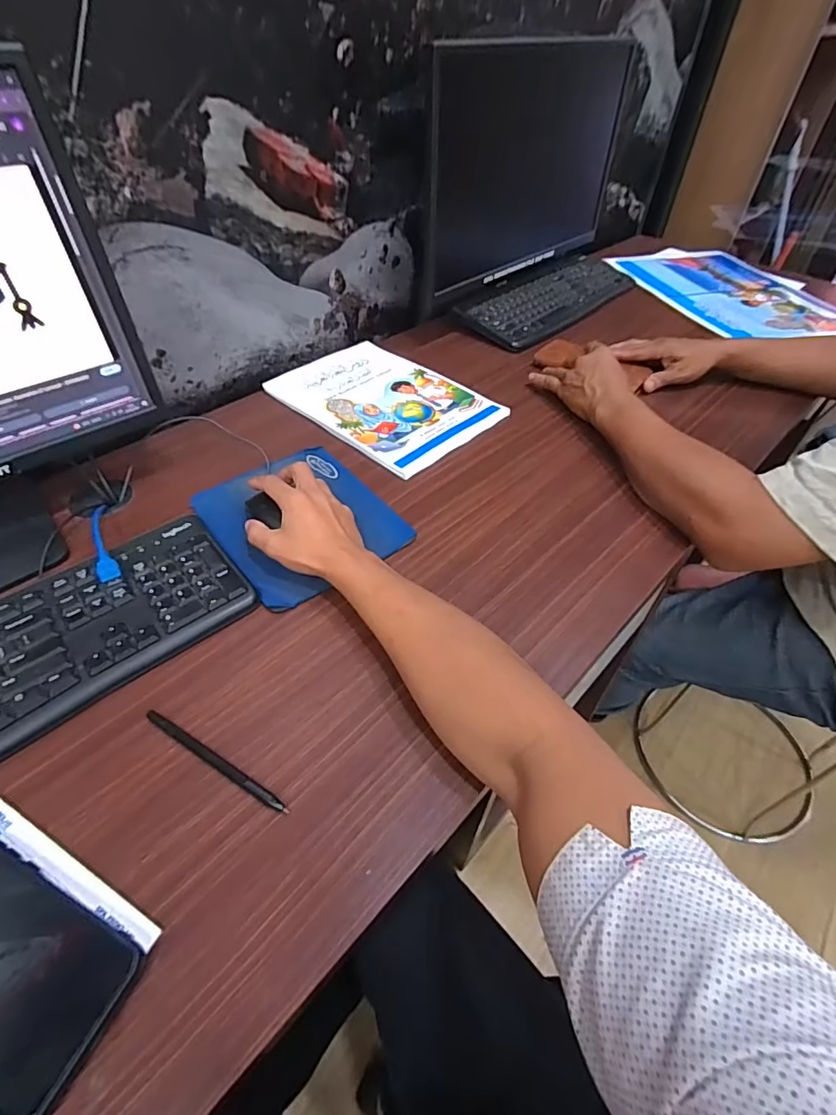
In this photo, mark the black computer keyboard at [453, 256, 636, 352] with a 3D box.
[{"bbox_3d":[0.263,-0.503,0.955,0.154,0.034,0.429,33,55,25],"label":"black computer keyboard"}]

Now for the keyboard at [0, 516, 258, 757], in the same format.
[{"bbox_3d":[-0.356,0.097,0.402,0.426,0.019,0.158,-27,54,-24],"label":"keyboard"}]

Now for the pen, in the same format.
[{"bbox_3d":[-0.152,0.150,0.368,0.138,0.004,0.007,24,51,19],"label":"pen"}]

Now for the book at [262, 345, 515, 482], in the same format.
[{"bbox_3d":[-0.050,-0.228,0.715,0.305,0.008,0.212,35,56,27],"label":"book"}]

